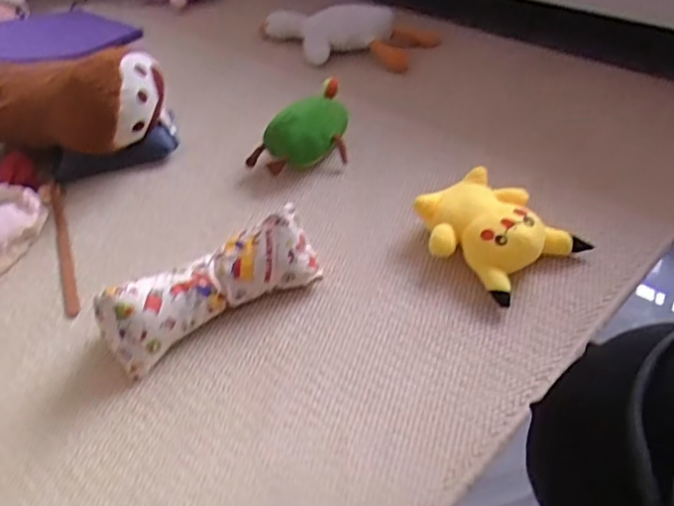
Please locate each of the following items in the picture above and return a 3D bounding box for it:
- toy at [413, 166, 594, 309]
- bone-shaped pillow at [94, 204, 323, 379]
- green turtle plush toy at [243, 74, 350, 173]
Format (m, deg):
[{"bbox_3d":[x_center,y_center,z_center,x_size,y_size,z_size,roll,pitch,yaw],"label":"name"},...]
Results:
[{"bbox_3d":[0.226,-0.037,0.921,0.175,0.067,0.209,-33,47,-25],"label":"toy"},{"bbox_3d":[-0.174,0.043,0.866,0.304,0.092,0.081,-30,47,-21],"label":"bone-shaped pillow"},{"bbox_3d":[-0.061,-0.218,1.141,0.214,0.109,0.125,-27,45,-19],"label":"green turtle plush toy"}]

